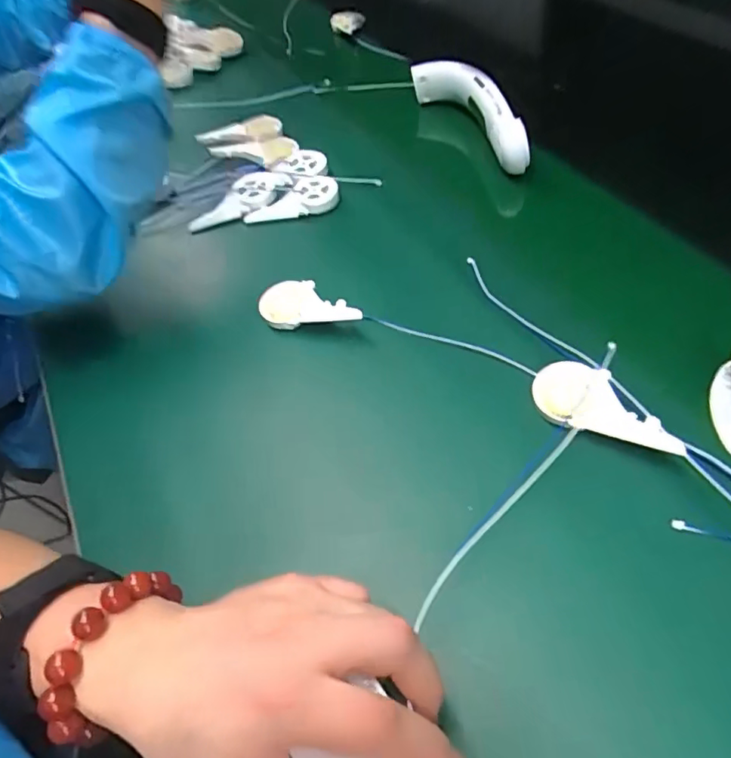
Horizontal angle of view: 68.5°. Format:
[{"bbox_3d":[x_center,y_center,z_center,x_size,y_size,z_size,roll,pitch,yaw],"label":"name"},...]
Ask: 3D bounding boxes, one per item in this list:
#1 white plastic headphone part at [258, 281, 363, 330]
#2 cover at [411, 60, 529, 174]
[{"bbox_3d":[-0.044,-0.063,0.442,0.090,0.023,0.040,8,56,11],"label":"white plastic headphone part"},{"bbox_3d":[0.116,-0.287,0.570,0.042,0.050,0.180,-28,57,-14],"label":"cover"}]

